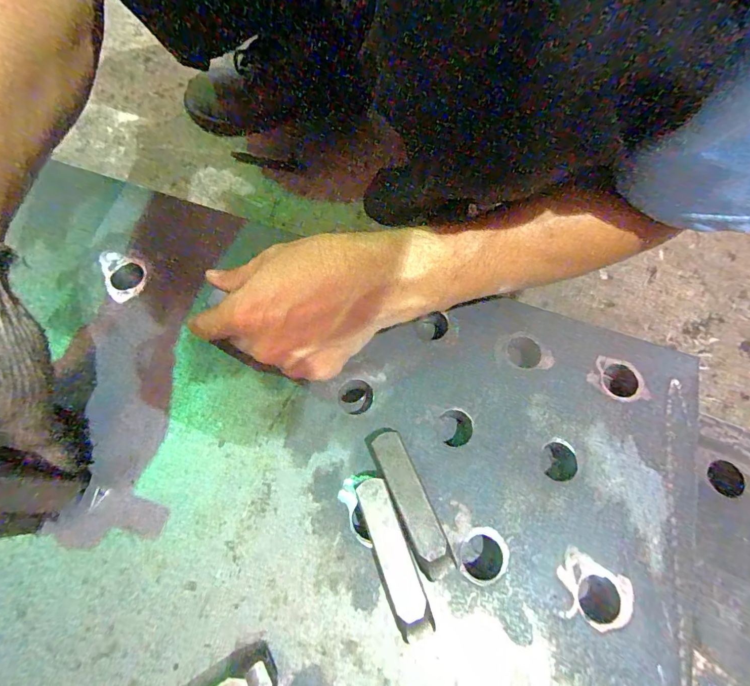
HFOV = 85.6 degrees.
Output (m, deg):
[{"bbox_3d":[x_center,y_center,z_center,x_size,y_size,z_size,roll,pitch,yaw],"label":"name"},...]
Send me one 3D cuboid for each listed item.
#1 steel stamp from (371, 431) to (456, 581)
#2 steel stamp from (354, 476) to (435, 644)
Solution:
[{"bbox_3d":[0.021,0.095,0.245,0.019,0.021,0.082,-21,69,-10],"label":"steel stamp"},{"bbox_3d":[0.009,0.121,0.234,0.019,0.020,0.082,-18,69,-8],"label":"steel stamp"}]

